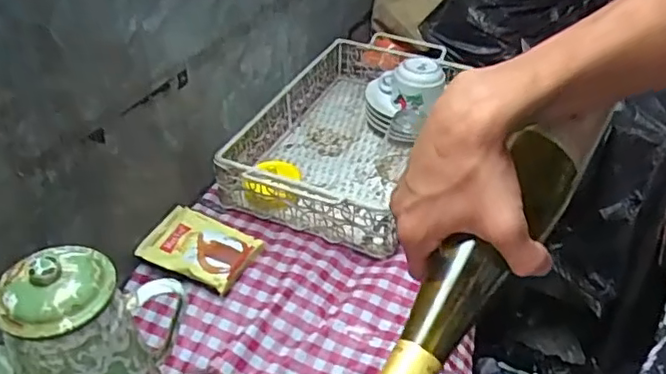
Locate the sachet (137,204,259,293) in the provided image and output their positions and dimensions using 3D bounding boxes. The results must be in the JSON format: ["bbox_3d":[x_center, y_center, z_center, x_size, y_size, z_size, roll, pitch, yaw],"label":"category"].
[{"bbox_3d":[-0.163,0.073,0.712,0.128,0.030,0.089,16,41,18],"label":"sachet"}]

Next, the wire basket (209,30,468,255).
[{"bbox_3d":[0.027,-0.104,0.882,0.239,0.104,0.432,14,40,15],"label":"wire basket"}]

